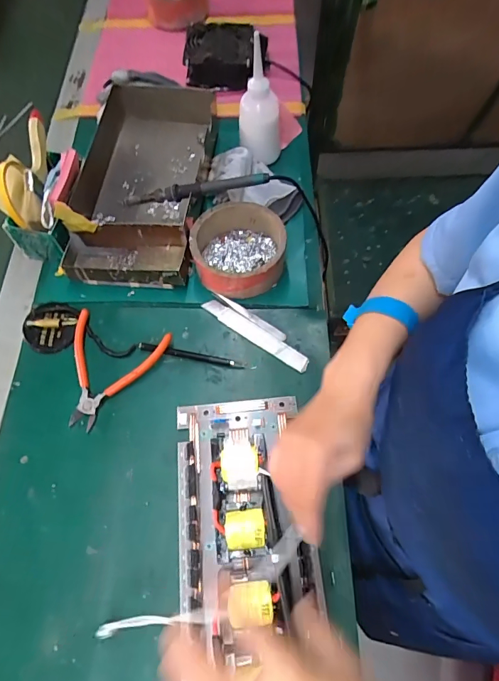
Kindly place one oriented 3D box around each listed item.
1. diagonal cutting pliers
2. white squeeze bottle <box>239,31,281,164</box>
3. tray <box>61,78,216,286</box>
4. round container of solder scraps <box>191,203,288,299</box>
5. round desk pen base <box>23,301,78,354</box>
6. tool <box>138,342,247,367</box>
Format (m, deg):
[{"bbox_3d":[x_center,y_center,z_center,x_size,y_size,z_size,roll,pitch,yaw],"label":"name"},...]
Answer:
[{"bbox_3d":[-0.177,0.038,0.490,0.123,0.014,0.136,16,67,9],"label":"diagonal cutting pliers"},{"bbox_3d":[0.016,-0.323,0.581,0.052,0.176,0.052,-1,65,2],"label":"white squeeze bottle"},{"bbox_3d":[-0.157,-0.236,0.591,0.182,0.062,0.332,2,65,3],"label":"tray"},{"bbox_3d":[-0.014,-0.121,0.537,0.116,0.054,0.113,-1,65,2],"label":"round container of solder scraps"},{"bbox_3d":[-0.255,-0.019,0.517,0.063,0.014,0.067,-1,65,2],"label":"round desk pen base"},{"bbox_3d":[-0.073,0.019,0.502,0.134,0.009,0.011,11,66,7],"label":"tool"}]

